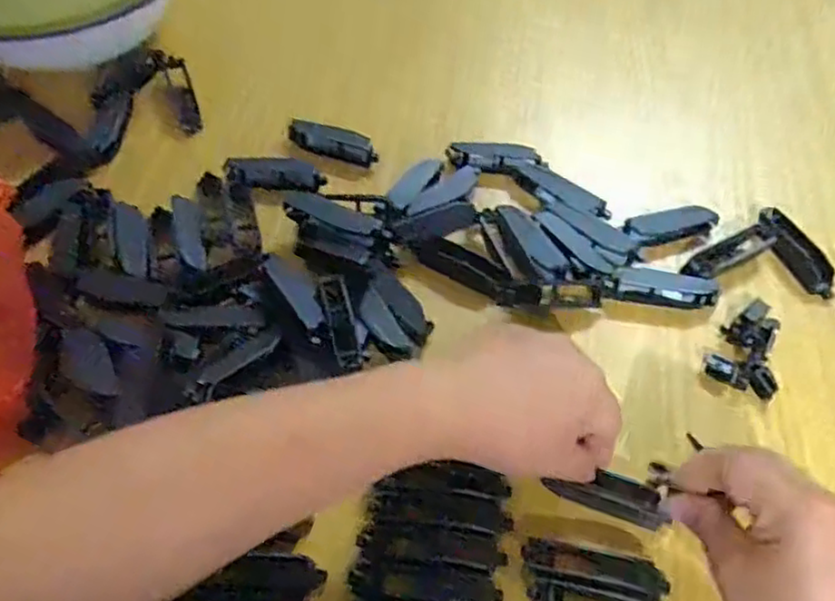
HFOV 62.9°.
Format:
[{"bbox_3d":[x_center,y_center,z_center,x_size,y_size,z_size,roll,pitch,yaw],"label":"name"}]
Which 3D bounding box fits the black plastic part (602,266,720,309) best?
[{"bbox_3d":[0.162,-0.010,0.459,0.076,0.011,0.026,4,54,0],"label":"black plastic part"}]

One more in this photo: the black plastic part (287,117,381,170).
[{"bbox_3d":[-0.068,-0.122,0.526,0.072,0.018,0.020,21,56,12],"label":"black plastic part"}]

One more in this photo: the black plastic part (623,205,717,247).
[{"bbox_3d":[0.180,-0.054,0.486,0.068,0.016,0.019,-11,56,-11],"label":"black plastic part"}]

